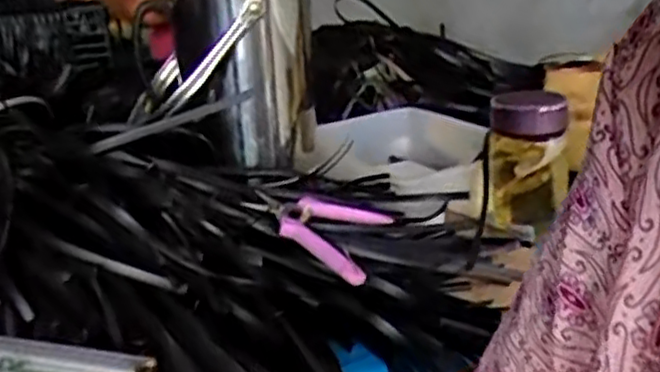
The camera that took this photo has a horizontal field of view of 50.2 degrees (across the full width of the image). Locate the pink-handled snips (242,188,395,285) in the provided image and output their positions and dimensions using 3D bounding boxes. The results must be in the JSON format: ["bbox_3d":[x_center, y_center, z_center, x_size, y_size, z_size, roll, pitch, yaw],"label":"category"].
[{"bbox_3d":[-0.016,0.034,0.657,0.129,0.015,0.135,21,23,8],"label":"pink-handled snips"}]

